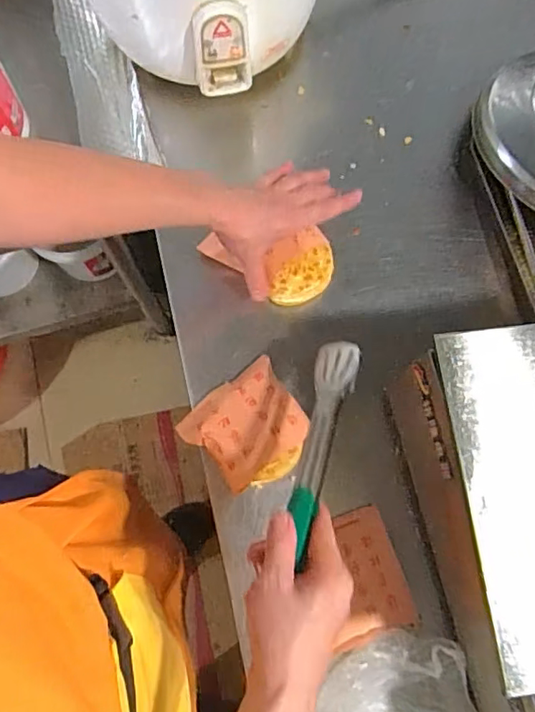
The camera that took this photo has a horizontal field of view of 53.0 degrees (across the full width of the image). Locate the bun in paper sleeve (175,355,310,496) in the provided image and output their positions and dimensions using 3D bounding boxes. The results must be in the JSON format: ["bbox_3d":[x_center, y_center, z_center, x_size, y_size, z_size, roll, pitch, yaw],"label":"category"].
[{"bbox_3d":[-0.021,0.080,0.587,0.122,0.041,0.118,-36,79,-9],"label":"bun in paper sleeve"}]

